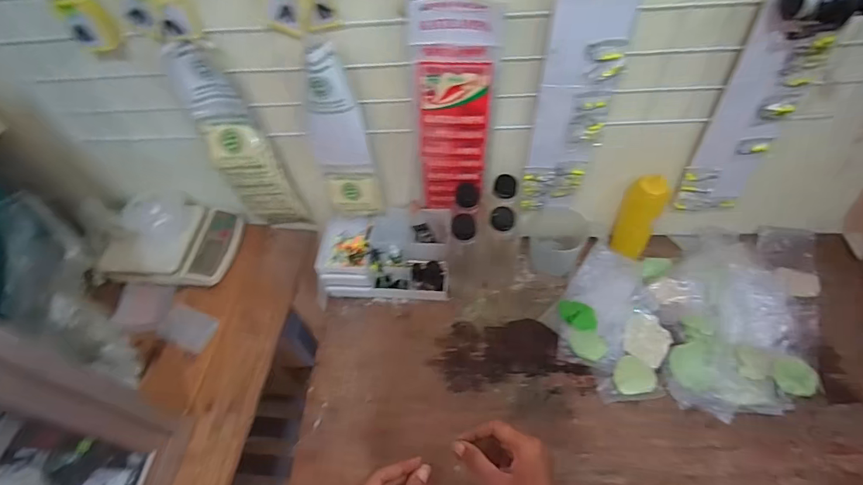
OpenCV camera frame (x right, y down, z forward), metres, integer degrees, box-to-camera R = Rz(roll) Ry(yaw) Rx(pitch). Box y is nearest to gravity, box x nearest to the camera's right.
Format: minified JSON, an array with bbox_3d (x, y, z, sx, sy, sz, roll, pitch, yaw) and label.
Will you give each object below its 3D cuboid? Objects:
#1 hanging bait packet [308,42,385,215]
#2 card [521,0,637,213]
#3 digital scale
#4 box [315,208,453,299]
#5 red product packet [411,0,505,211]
[{"bbox_3d":[-0.145,-0.154,0.706,0.085,0.321,0.030,-1,54,5],"label":"hanging bait packet"},{"bbox_3d":[0.202,-0.178,0.662,0.102,0.390,0.035,5,54,9],"label":"card"},{"bbox_3d":[-0.474,0.000,0.826,0.227,0.056,0.162,0,54,6],"label":"digital scale"},{"bbox_3d":[-0.082,0.024,0.851,0.232,0.116,0.130,-1,54,5],"label":"box"},{"bbox_3d":[0.036,-0.173,0.673,0.118,0.365,0.021,1,54,6],"label":"red product packet"}]

